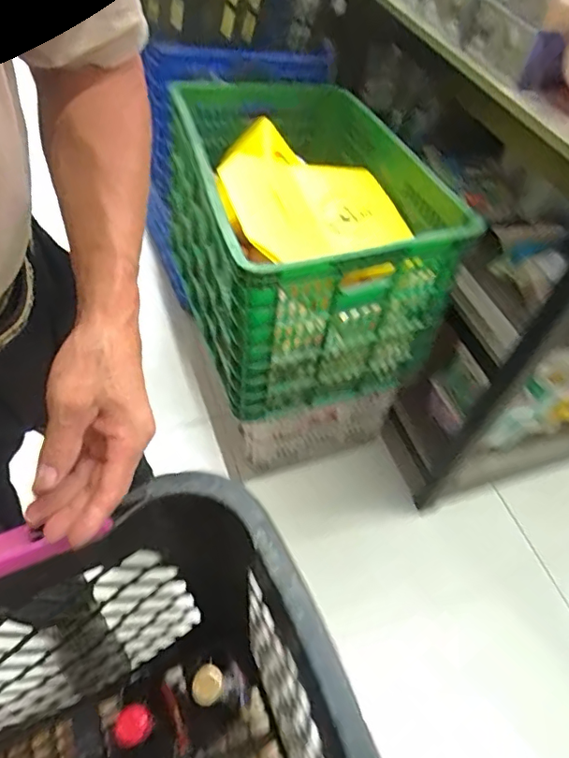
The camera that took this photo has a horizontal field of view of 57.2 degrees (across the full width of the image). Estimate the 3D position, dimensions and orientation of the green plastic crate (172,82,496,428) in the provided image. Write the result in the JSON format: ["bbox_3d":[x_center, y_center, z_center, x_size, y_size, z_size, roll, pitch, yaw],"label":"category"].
[{"bbox_3d":[0.008,-0.307,1.045,0.420,0.348,0.620,-15,56,-16],"label":"green plastic crate"}]

